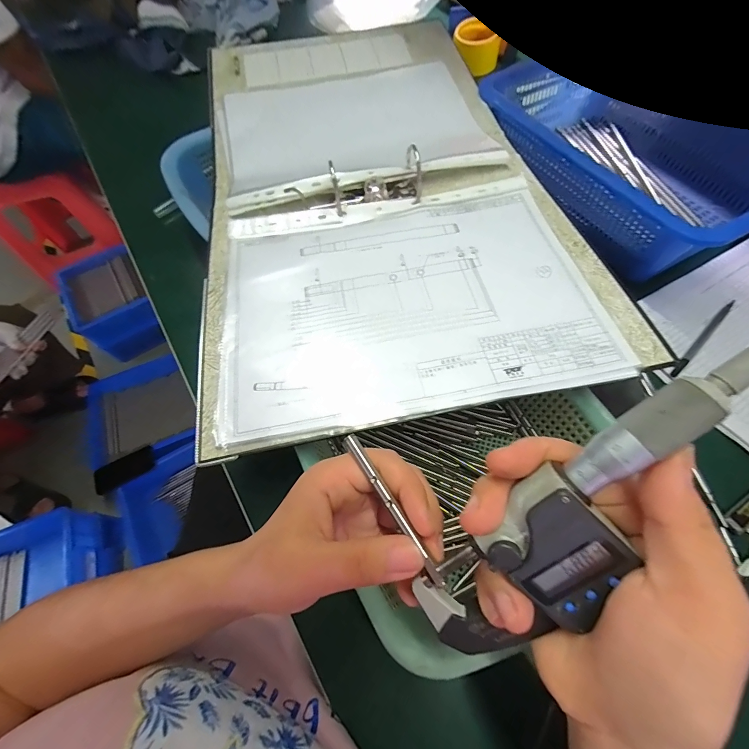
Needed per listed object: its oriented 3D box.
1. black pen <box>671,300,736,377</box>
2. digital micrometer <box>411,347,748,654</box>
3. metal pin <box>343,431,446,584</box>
[{"bbox_3d":[0.364,-0.041,0.391,0.139,0.006,0.008,-41,69,-16],"label":"black pen"},{"bbox_3d":[0.074,0.058,0.133,0.048,0.024,0.159,39,109,18],"label":"digital micrometer"},{"bbox_3d":[0.008,0.062,0.169,0.006,0.004,0.079,-31,68,-14],"label":"metal pin"}]

